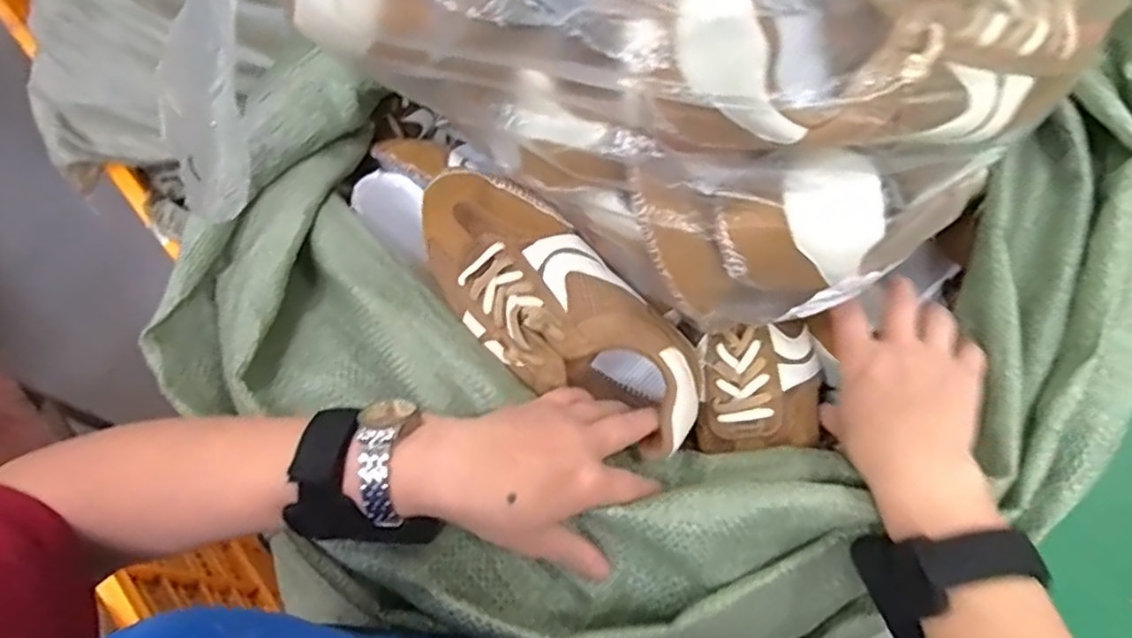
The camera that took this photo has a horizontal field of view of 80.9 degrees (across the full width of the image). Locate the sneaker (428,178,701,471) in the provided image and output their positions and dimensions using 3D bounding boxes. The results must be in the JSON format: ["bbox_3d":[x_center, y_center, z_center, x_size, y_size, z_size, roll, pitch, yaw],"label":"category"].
[{"bbox_3d":[-0.008,-0.002,0.432,0.214,0.071,0.092,40,73,6],"label":"sneaker"}]

